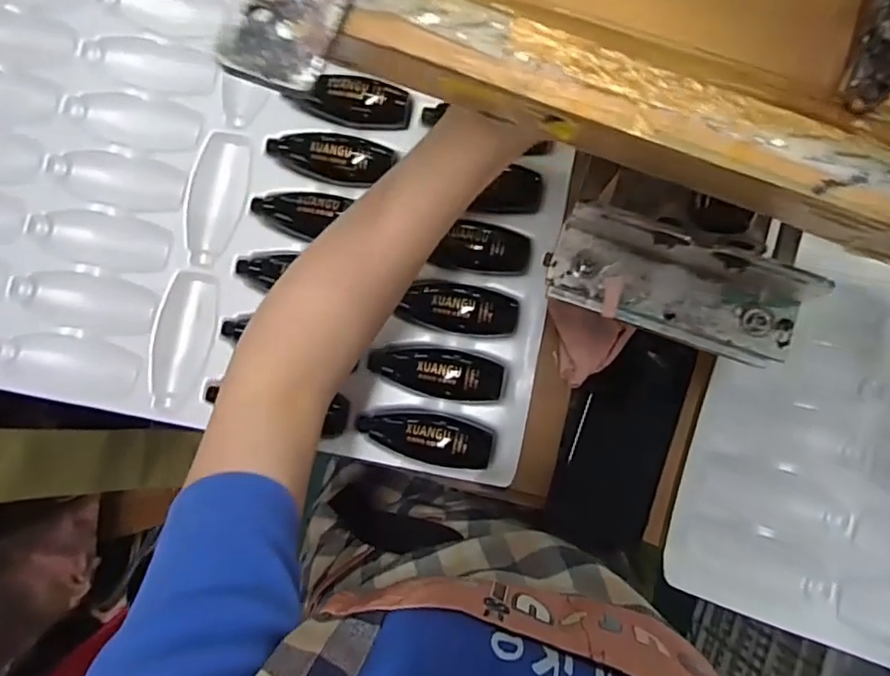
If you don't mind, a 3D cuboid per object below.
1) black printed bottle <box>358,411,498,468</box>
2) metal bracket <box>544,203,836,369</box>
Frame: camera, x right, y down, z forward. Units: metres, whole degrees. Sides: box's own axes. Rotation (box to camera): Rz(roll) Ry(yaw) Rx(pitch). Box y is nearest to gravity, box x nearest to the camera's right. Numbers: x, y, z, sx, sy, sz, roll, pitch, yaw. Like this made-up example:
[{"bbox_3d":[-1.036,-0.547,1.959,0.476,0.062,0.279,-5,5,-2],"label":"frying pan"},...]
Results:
[{"bbox_3d":[-0.015,0.075,0.450,0.099,0.024,0.037,6,82,0],"label":"black printed bottle"},{"bbox_3d":[0.131,-0.028,0.328,0.145,0.040,0.054,16,83,2],"label":"metal bracket"}]

